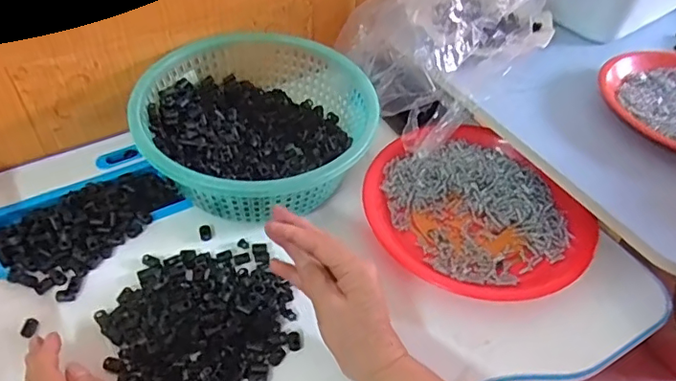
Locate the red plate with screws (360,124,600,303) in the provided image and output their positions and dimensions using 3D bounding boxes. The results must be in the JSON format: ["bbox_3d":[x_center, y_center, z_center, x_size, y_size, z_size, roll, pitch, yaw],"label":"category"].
[{"bbox_3d":[0.134,0.019,0.538,0.195,0.027,0.197,2,48,-2],"label":"red plate with screws"}]

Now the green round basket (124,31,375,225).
[{"bbox_3d":[-0.078,-0.073,0.564,0.224,0.086,0.208,2,48,-2],"label":"green round basket"}]

